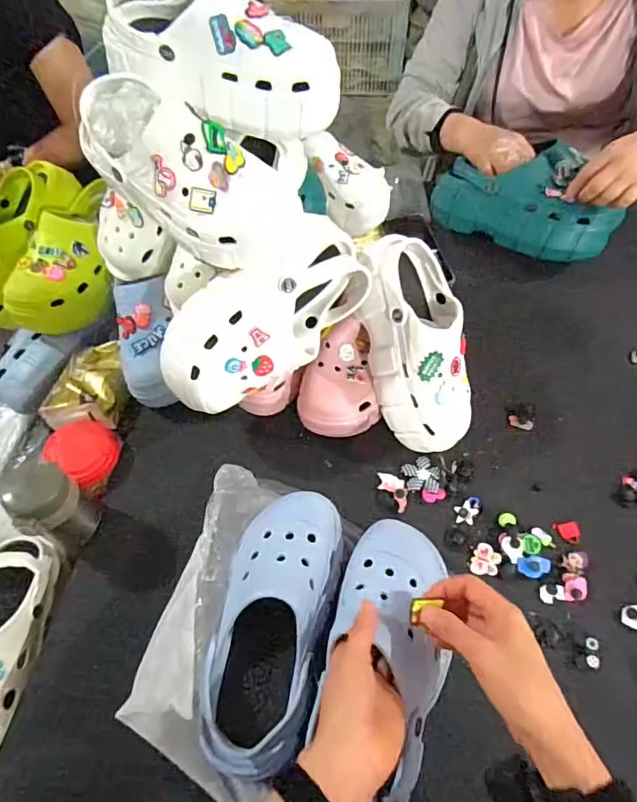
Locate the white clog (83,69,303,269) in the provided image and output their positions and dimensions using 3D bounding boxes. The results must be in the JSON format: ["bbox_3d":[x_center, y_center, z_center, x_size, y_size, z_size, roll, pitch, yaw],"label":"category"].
[{"bbox_3d":[-0.131,-0.235,0.495,0.247,0.096,0.105,35,64,-7],"label":"white clog"}]

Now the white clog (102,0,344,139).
[{"bbox_3d":[-0.098,-0.363,0.513,0.250,0.107,0.089,19,61,-3],"label":"white clog"}]

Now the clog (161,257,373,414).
[{"bbox_3d":[-0.071,-0.097,0.578,0.256,0.131,0.091,-32,41,-3],"label":"clog"}]

